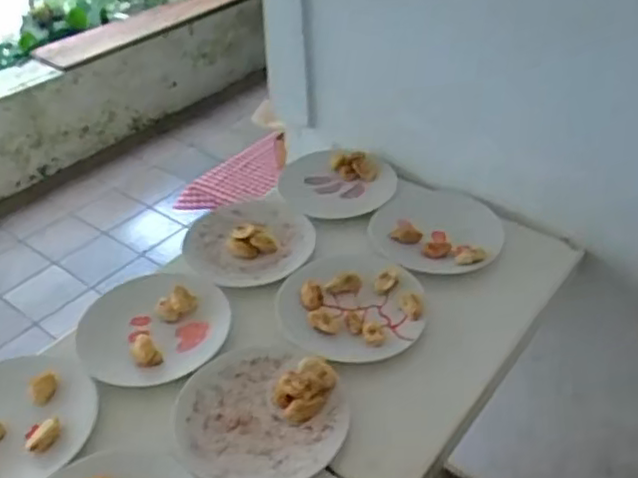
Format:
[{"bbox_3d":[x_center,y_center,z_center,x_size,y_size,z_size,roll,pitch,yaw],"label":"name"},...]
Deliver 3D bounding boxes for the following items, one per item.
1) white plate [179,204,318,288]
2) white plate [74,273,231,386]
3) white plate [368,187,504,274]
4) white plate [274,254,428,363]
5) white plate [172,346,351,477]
[{"bbox_3d":[-0.108,0.002,1.009,0.195,0.032,0.187,0,38,0],"label":"white plate"},{"bbox_3d":[-0.223,0.115,0.885,0.195,0.040,0.174,-15,40,-17],"label":"white plate"},{"bbox_3d":[0.183,-0.016,1.019,0.195,0.029,0.195,0,38,0],"label":"white plate"},{"bbox_3d":[0.046,0.087,0.892,0.192,0.023,0.192,0,38,0],"label":"white plate"},{"bbox_3d":[-0.066,0.194,0.758,0.192,0.029,0.195,0,38,0],"label":"white plate"}]

